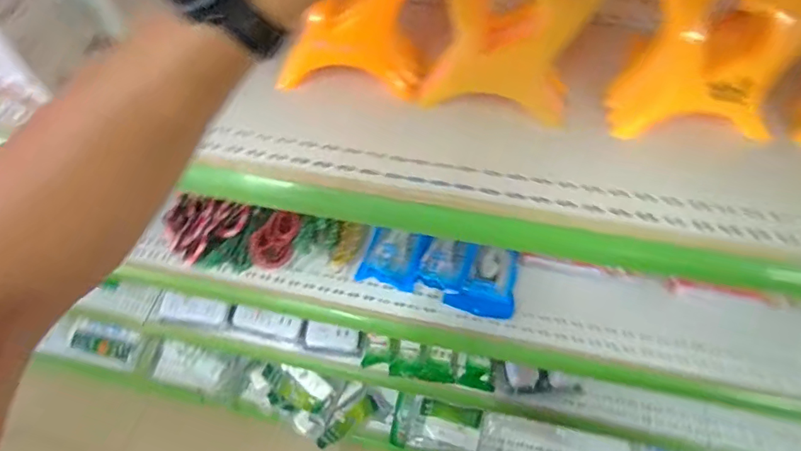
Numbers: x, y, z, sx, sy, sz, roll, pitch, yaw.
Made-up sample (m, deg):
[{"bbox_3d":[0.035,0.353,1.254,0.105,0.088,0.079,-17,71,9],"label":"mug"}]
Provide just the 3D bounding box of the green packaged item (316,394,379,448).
[{"bbox_3d":[-0.143,0.530,1.305,0.182,0.030,0.045,-33,62,-19],"label":"green packaged item"}]

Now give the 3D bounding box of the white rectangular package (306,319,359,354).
[{"bbox_3d":[-0.146,0.235,1.038,0.113,0.017,0.062,9,78,5],"label":"white rectangular package"}]

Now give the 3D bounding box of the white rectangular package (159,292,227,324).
[{"bbox_3d":[-0.462,0.184,1.067,0.157,0.043,0.046,6,57,5],"label":"white rectangular package"}]

